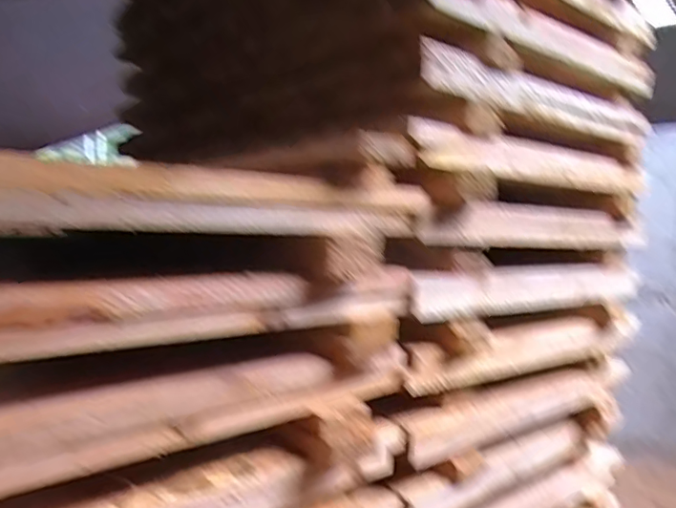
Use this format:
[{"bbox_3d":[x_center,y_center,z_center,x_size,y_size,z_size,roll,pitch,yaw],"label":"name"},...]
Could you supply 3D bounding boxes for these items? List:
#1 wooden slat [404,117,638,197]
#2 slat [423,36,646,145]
[{"bbox_3d":[0.245,-0.106,0.633,0.438,0.046,0.027,0,0,-39],"label":"wooden slat"},{"bbox_3d":[0.267,-0.181,0.653,0.477,0.051,0.018,0,0,-39],"label":"slat"}]

